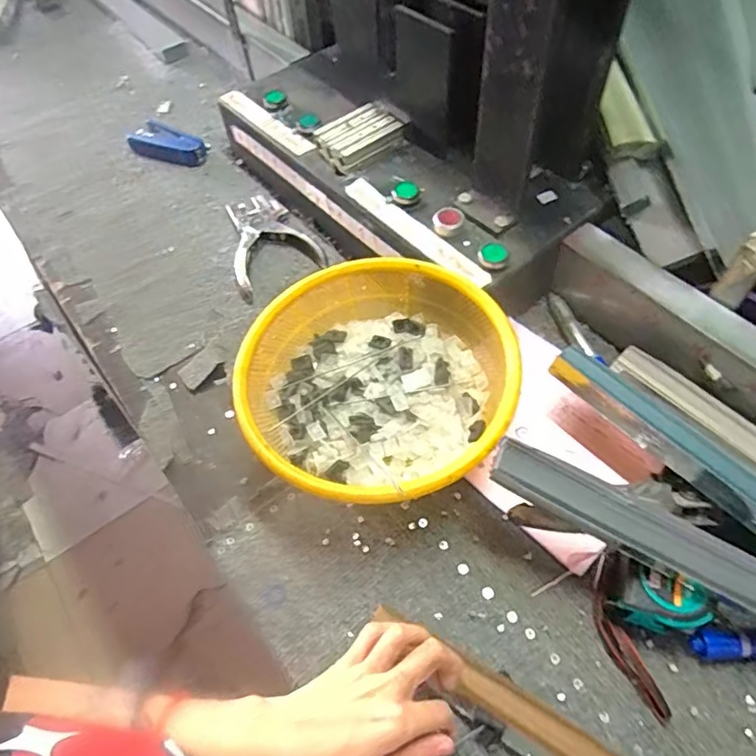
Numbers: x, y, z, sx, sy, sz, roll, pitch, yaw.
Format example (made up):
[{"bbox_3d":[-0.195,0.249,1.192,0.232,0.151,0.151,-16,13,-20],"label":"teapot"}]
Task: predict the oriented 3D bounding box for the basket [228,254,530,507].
[{"bbox_3d":[0.000,0.008,0.486,0.227,0.084,0.227,-11,57,-2],"label":"basket"}]

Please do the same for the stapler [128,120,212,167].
[{"bbox_3d":[-0.287,-0.317,0.753,0.113,0.032,0.054,20,61,17],"label":"stapler"}]

